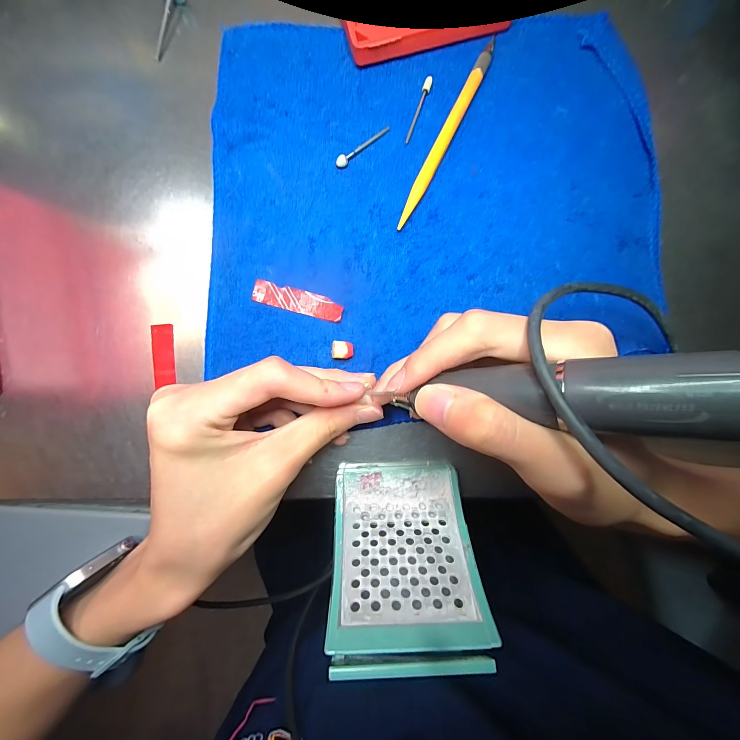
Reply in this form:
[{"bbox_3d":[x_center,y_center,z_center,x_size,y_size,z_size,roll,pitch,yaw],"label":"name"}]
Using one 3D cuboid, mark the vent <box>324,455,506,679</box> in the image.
[{"bbox_3d":[0.016,0.100,0.175,0.074,0.101,0.028,-2,128,-1],"label":"vent"}]

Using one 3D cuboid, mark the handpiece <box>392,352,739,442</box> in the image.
[{"bbox_3d":[0.088,0.008,0.102,0.176,0.018,0.024,-1,85,37],"label":"handpiece"}]

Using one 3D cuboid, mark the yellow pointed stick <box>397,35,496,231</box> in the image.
[{"bbox_3d":[0.049,-0.150,0.211,0.009,0.008,0.134,26,87,2],"label":"yellow pointed stick"}]

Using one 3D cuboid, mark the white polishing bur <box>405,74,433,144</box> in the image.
[{"bbox_3d":[0.032,-0.170,0.214,0.005,0.004,0.046,19,87,2],"label":"white polishing bur"}]

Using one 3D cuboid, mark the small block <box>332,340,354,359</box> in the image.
[{"bbox_3d":[-0.017,-0.012,0.204,0.012,0.011,0.011,3,86,1],"label":"small block"}]

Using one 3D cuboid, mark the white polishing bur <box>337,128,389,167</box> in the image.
[{"bbox_3d":[-0.004,-0.146,0.211,0.043,0.006,0.006,-41,87,-2],"label":"white polishing bur"}]

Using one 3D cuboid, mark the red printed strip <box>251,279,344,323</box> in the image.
[{"bbox_3d":[-0.046,-0.044,0.209,0.058,0.004,0.015,15,86,1],"label":"red printed strip"}]

